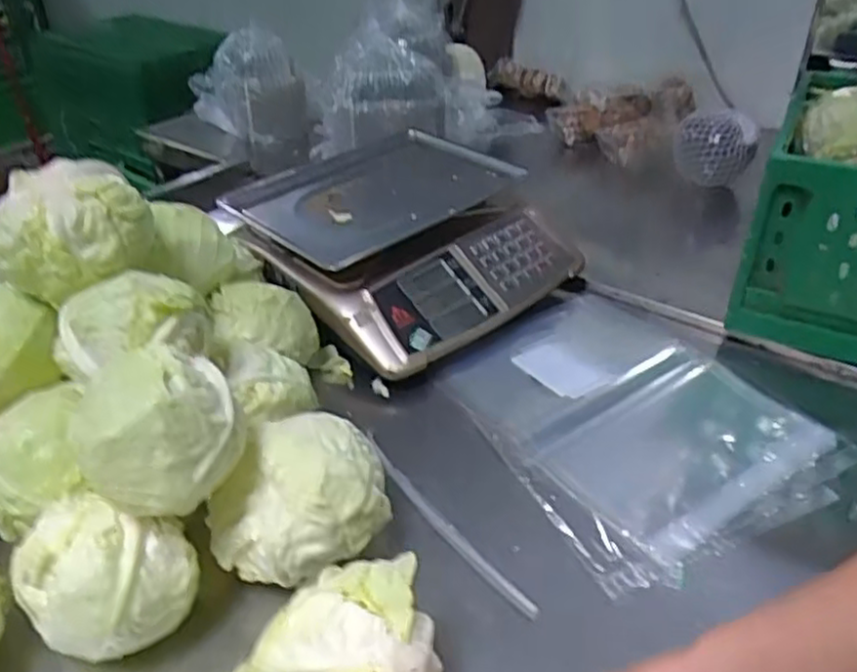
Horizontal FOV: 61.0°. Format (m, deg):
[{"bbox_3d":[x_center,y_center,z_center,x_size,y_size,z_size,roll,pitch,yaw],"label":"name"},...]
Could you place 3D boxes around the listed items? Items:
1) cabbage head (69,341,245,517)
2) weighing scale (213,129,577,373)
[{"bbox_3d":[-0.189,0.061,0.514,0.111,0.089,0.106,-15,37,-21],"label":"cabbage head"},{"bbox_3d":[-0.035,-0.124,0.935,0.363,0.124,0.339,28,43,35],"label":"weighing scale"}]

